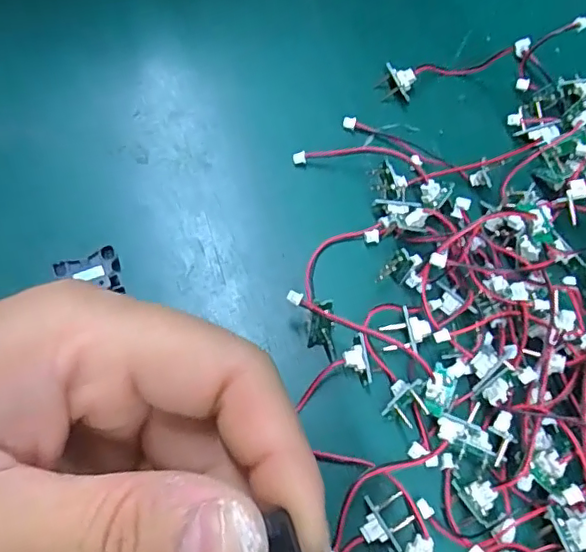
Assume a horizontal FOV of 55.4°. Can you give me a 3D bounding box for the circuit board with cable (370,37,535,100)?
[{"bbox_3d":[0.066,-0.086,0.226,0.066,0.010,0.013,-17,69,-9],"label":"circuit board with cable"}]

